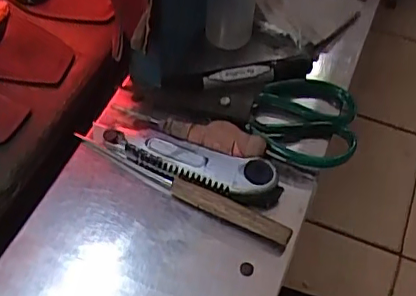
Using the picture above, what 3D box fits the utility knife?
[{"bbox_3d":[-0.016,0.014,0.477,0.154,0.023,0.040,15,53,9],"label":"utility knife"}]

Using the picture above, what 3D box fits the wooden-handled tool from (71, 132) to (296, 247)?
[{"bbox_3d":[-0.028,0.031,0.467,0.204,0.017,0.015,26,56,17],"label":"wooden-handled tool"}]

